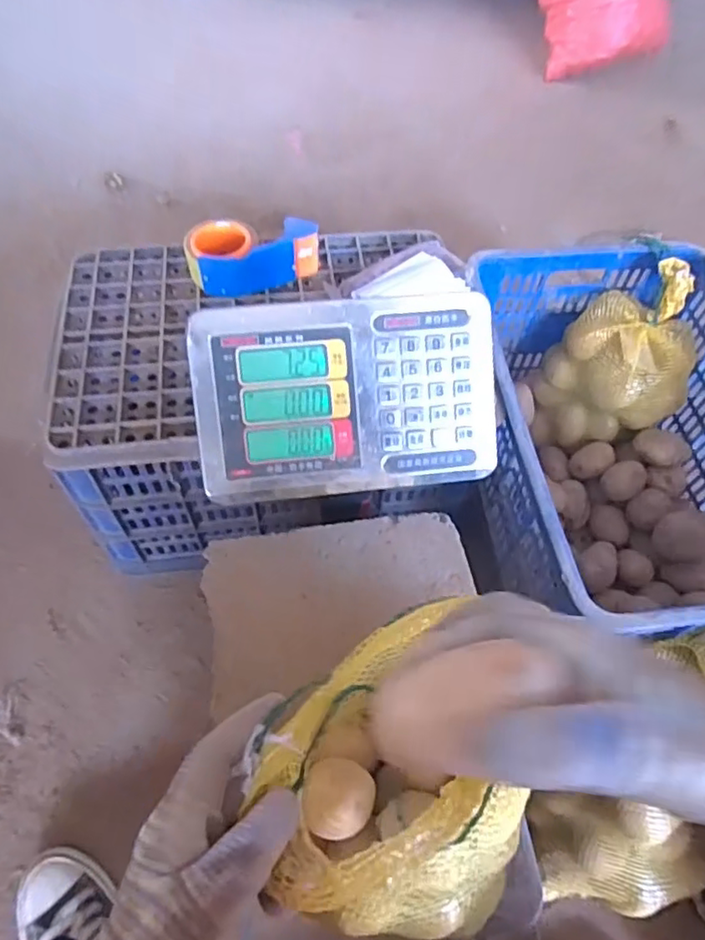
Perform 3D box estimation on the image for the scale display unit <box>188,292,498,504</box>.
[{"bbox_3d":[-0.007,-0.064,0.536,0.252,0.075,0.160,-6,102,-4],"label":"scale display unit"}]

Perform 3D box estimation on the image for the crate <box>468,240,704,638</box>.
[{"bbox_3d":[0.341,-0.026,0.780,0.345,0.256,0.512,-5,59,-6],"label":"crate"}]

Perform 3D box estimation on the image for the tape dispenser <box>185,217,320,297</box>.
[{"bbox_3d":[-0.121,-0.266,0.734,0.160,0.051,0.082,-10,59,-9],"label":"tape dispenser"}]

